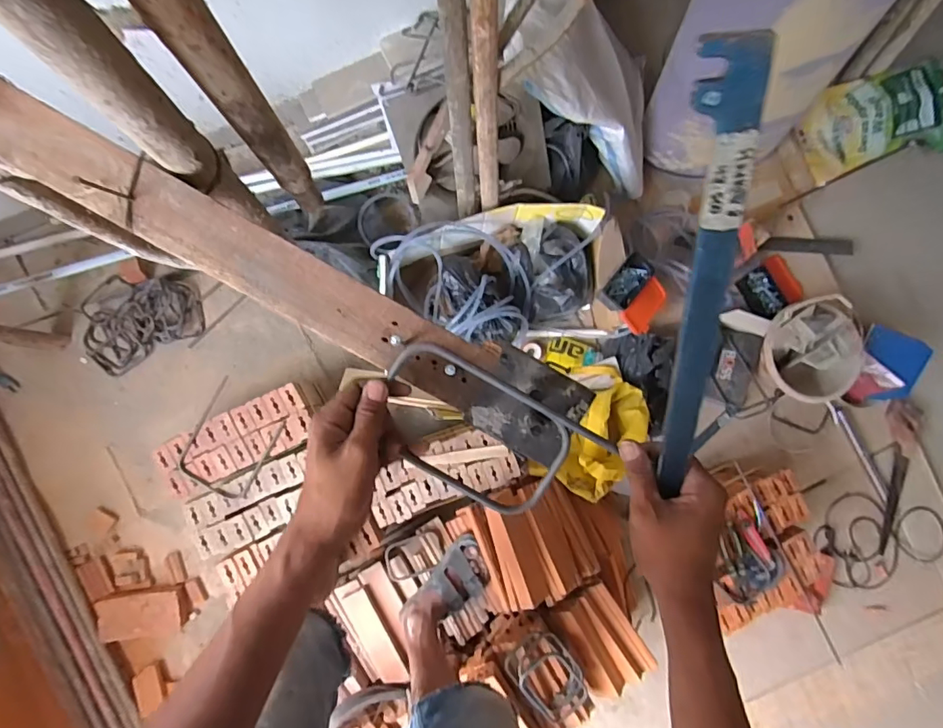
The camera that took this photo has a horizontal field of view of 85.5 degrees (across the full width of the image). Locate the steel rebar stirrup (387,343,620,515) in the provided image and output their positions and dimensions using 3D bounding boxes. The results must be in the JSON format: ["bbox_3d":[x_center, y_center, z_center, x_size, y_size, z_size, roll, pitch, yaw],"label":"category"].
[{"bbox_3d":[0.012,0.064,0.420,0.195,0.006,0.098,29,100,-8],"label":"steel rebar stirrup"}]

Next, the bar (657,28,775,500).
[{"bbox_3d":[0.141,-0.034,0.317,0.026,0.018,0.290,-11,125,-4],"label":"bar"}]

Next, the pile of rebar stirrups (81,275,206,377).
[{"bbox_3d":[-0.875,-0.128,1.327,0.310,0.055,0.227,-28,90,-5],"label":"pile of rebar stirrups"}]

